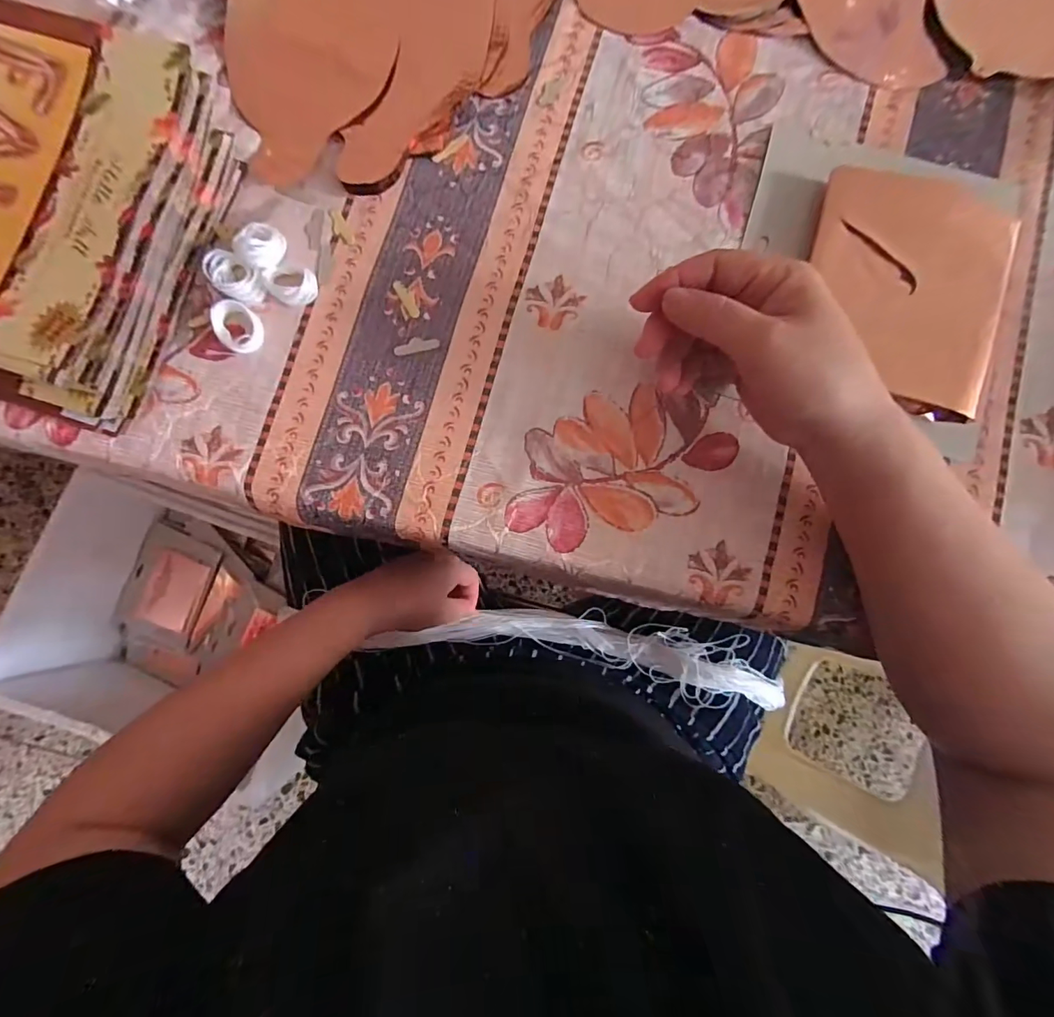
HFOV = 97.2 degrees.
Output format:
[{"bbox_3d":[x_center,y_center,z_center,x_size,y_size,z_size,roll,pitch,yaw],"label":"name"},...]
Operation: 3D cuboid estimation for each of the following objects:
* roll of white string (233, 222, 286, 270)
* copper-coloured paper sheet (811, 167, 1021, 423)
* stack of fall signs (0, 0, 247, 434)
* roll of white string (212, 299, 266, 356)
[{"bbox_3d":[-0.164,-0.162,0.290,0.024,0.019,0.026,0,84,0],"label":"roll of white string"},{"bbox_3d":[0.234,-0.138,0.287,0.117,0.016,0.149,17,84,1],"label":"copper-coloured paper sheet"},{"bbox_3d":[-0.293,-0.176,0.278,0.169,0.047,0.218,17,84,1],"label":"stack of fall signs"},{"bbox_3d":[-0.178,-0.112,0.287,0.033,0.011,0.024,44,85,4],"label":"roll of white string"}]

